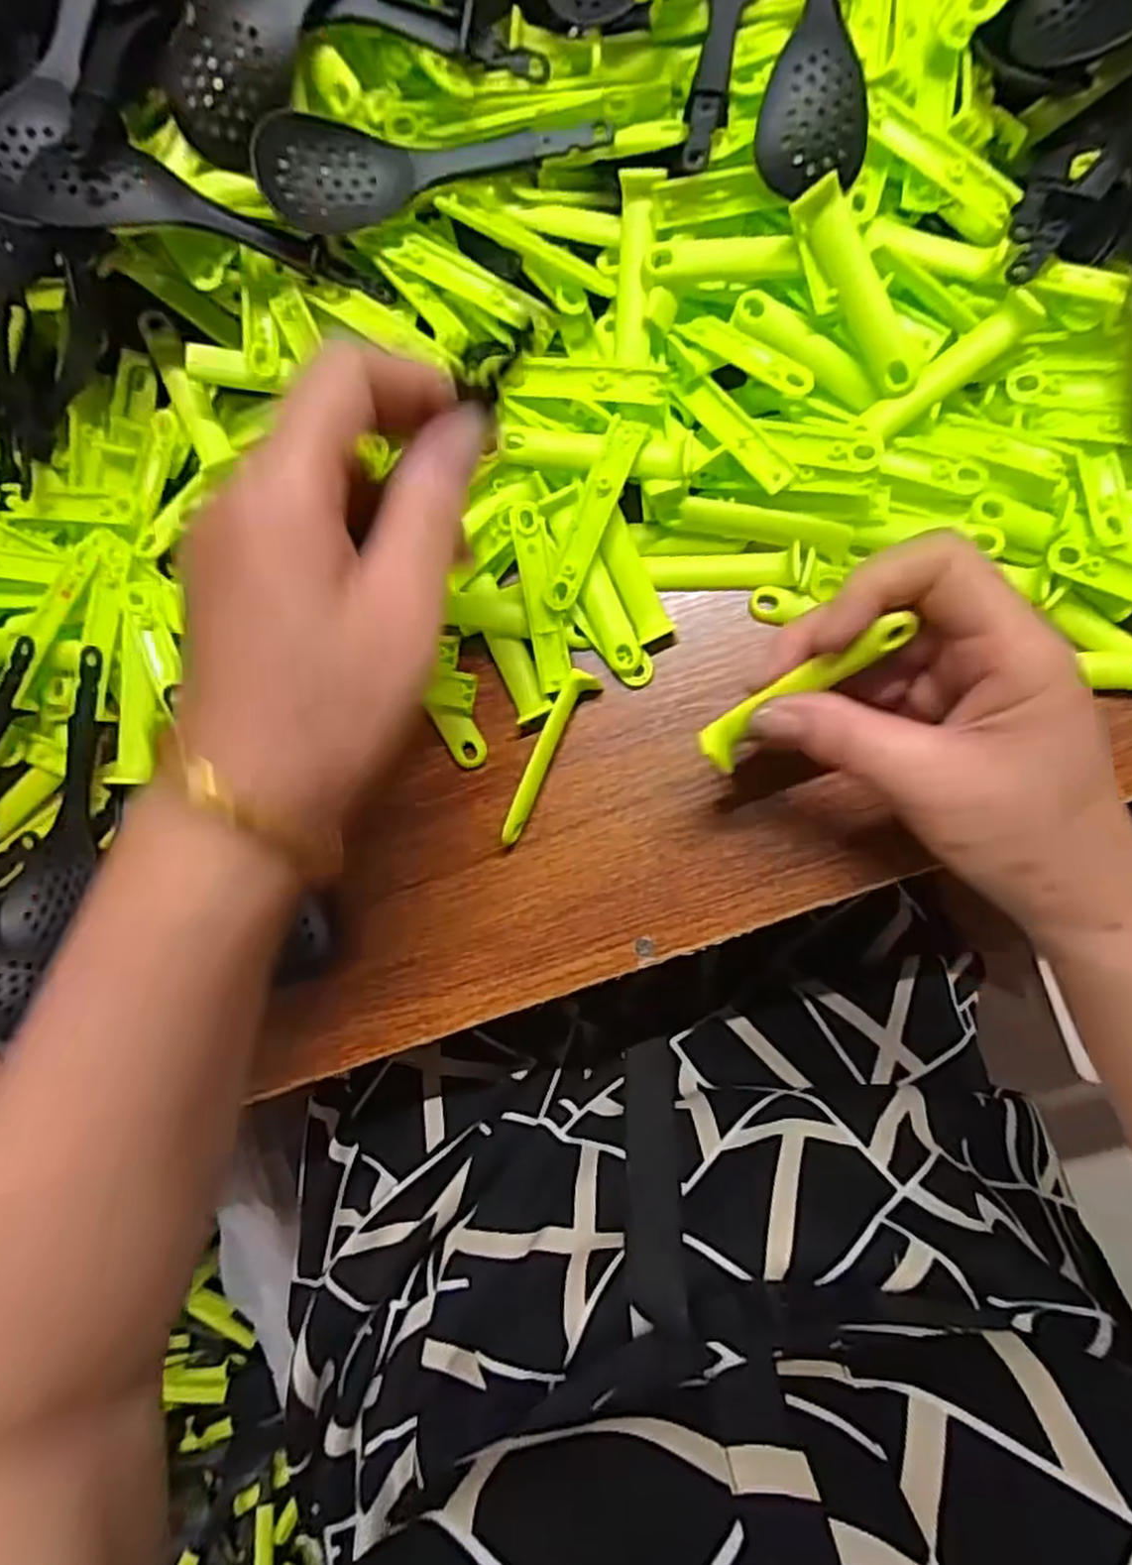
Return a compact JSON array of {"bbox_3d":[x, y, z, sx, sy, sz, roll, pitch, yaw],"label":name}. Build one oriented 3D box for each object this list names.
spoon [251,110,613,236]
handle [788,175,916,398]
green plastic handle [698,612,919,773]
[{"bbox_3d":[-0.048,-0.229,0.290,0.123,0.031,0.030,-3,85,7],"label":"spoon"},{"bbox_3d":[0.108,-0.179,0.286,0.016,0.011,0.075,-29,100,7],"label":"handle"},{"bbox_3d":[0.078,-0.029,0.259,0.073,0.008,0.016,-34,86,20],"label":"green plastic handle"}]

